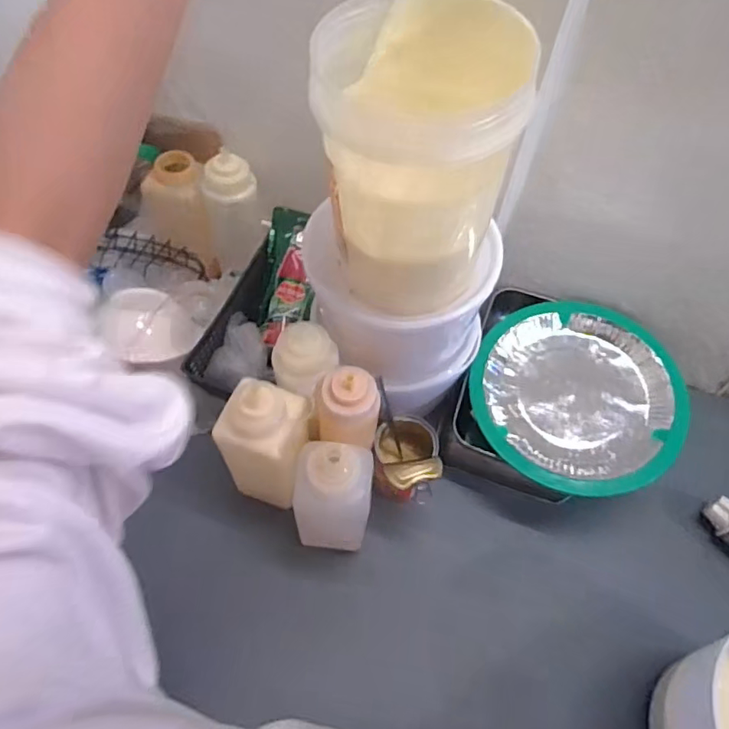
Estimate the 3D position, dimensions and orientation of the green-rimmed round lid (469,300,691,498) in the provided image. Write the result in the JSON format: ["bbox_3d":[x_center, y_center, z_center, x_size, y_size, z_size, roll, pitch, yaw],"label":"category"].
[{"bbox_3d":[0.261,0.033,0.669,0.236,0.044,0.247,1,59,-1],"label":"green-rimmed round lid"}]

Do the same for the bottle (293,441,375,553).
[{"bbox_3d":[-0.032,0.147,0.591,0.079,0.197,0.073,4,59,1],"label":"bottle"}]

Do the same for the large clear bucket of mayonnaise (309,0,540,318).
[{"bbox_3d":[0.039,-0.167,0.468,0.144,0.219,0.148,2,59,0],"label":"large clear bucket of mayonnaise"}]

